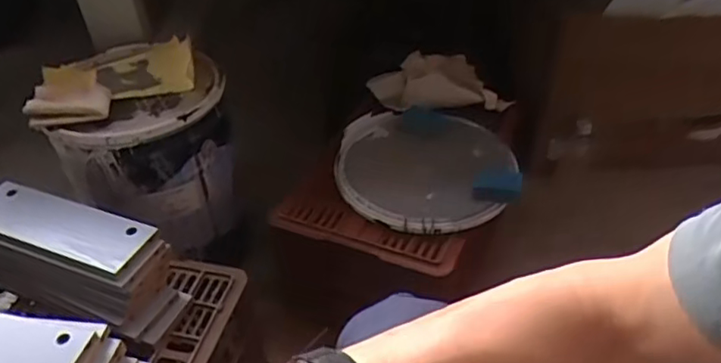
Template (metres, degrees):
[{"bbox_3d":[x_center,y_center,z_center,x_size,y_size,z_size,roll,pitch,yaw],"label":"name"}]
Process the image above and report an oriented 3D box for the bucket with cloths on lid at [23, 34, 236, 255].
[{"bbox_3d":[-0.366,-0.058,1.022,0.261,0.299,0.274,-2,40,2],"label":"bucket with cloths on lid"}]

